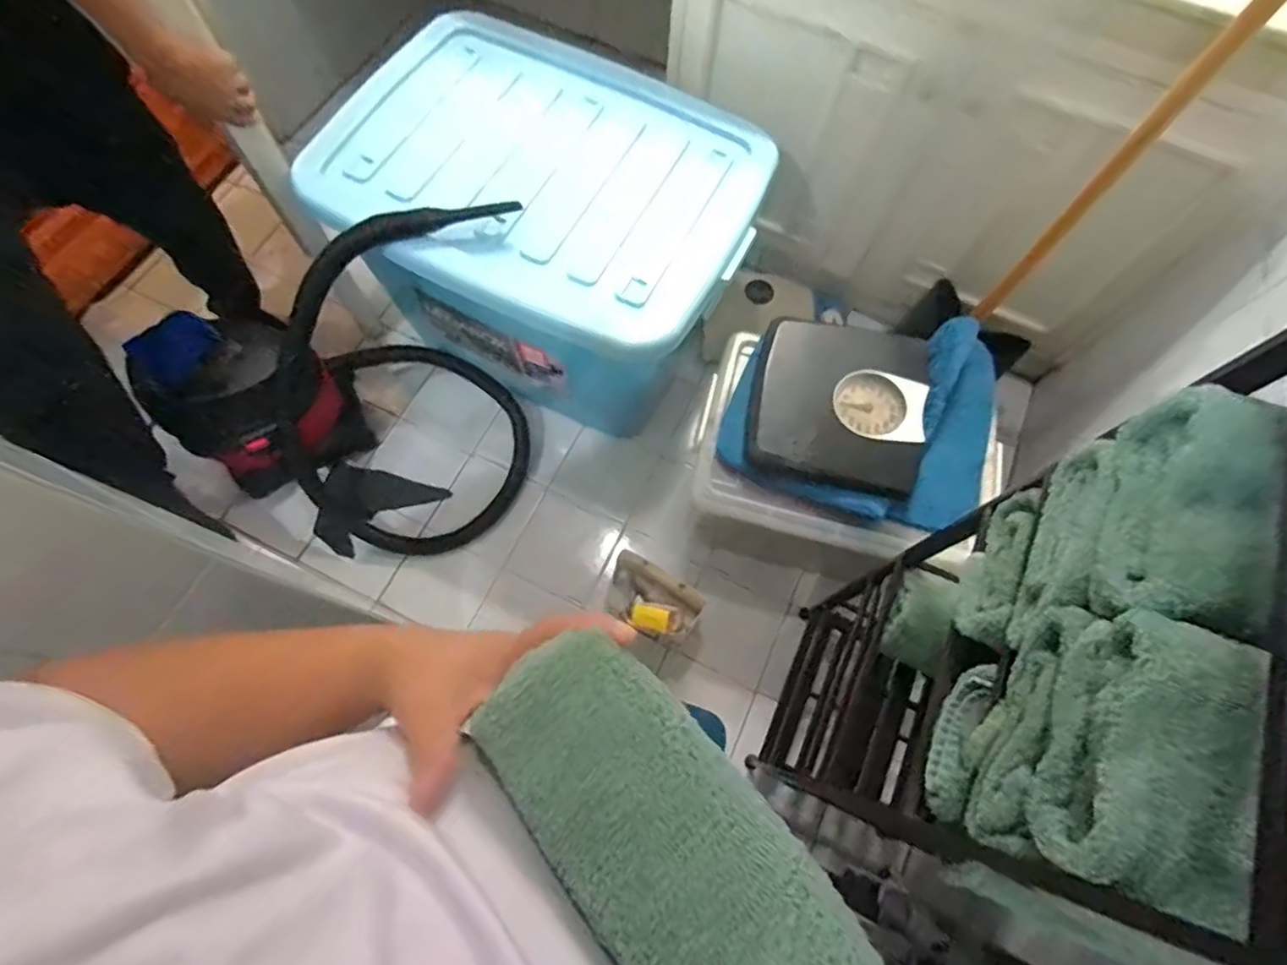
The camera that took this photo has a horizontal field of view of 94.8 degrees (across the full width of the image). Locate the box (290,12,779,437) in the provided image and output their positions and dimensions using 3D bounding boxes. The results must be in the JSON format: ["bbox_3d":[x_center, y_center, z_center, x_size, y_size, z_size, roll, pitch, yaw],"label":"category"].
[{"bbox_3d":[-0.198,-0.481,1.285,0.780,0.517,0.604,26,70,7],"label":"box"}]

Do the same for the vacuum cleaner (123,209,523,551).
[{"bbox_3d":[-0.612,-0.196,1.177,0.688,0.541,0.509,12,69,2],"label":"vacuum cleaner"}]

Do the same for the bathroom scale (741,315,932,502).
[{"bbox_3d":[0.349,-0.139,1.071,0.311,0.066,0.315,14,69,2],"label":"bathroom scale"}]

